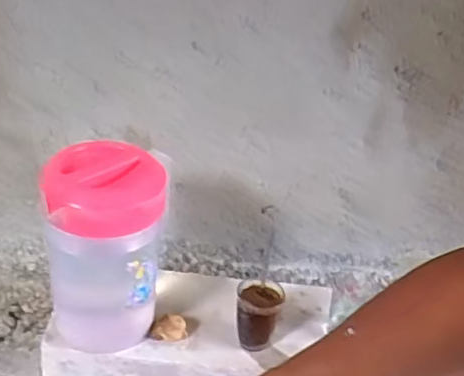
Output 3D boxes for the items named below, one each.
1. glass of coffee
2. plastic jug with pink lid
[{"bbox_3d":[0.039,0.183,0.838,0.062,0.091,0.071,6,31,2],"label":"glass of coffee"},{"bbox_3d":[-0.170,0.086,0.792,0.158,0.262,0.133,1,31,-5],"label":"plastic jug with pink lid"}]

